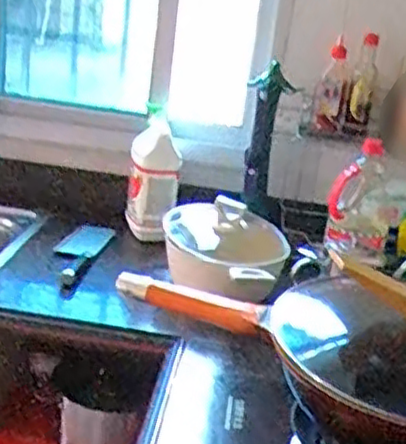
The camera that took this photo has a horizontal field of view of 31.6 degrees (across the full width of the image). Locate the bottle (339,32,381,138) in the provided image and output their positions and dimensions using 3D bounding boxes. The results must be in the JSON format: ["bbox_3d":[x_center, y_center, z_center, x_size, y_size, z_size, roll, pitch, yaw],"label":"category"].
[{"bbox_3d":[0.305,-0.262,1.392,0.059,0.188,0.049,10,20,11],"label":"bottle"}]

